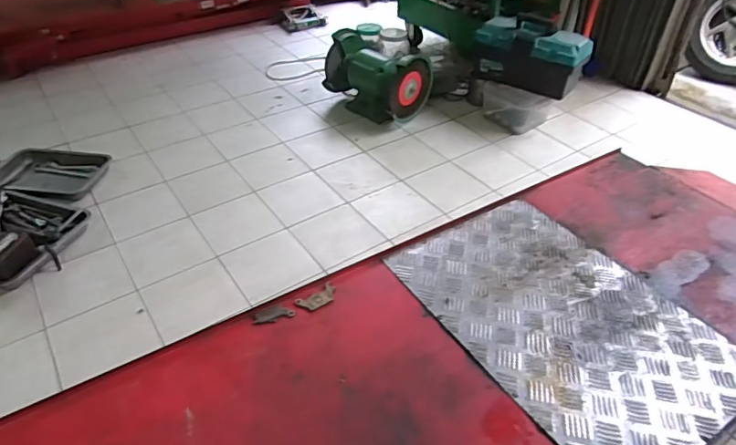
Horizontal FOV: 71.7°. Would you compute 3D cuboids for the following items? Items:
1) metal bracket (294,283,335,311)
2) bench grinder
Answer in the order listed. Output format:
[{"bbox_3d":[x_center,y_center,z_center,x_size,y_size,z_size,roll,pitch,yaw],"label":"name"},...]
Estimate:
[{"bbox_3d":[-0.096,0.145,0.977,0.078,0.004,0.043,-23,46,-27],"label":"metal bracket"},{"bbox_3d":[0.033,-0.531,1.871,0.368,0.239,0.198,32,49,32],"label":"bench grinder"}]

